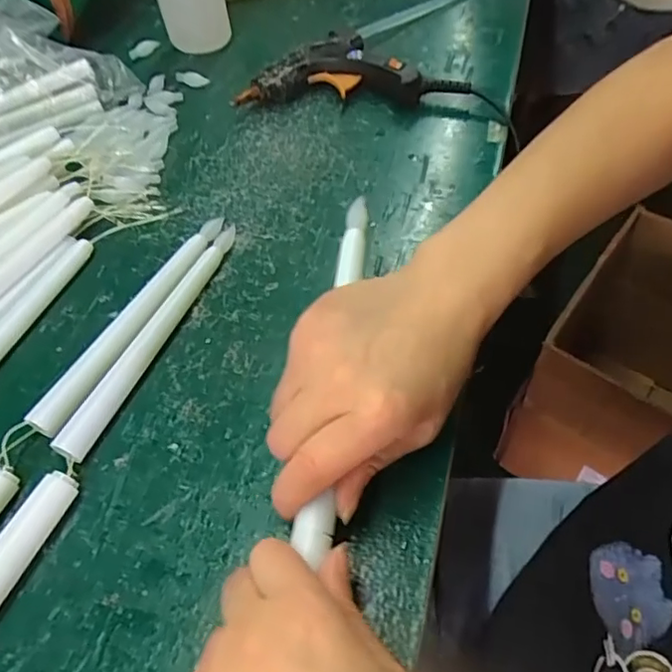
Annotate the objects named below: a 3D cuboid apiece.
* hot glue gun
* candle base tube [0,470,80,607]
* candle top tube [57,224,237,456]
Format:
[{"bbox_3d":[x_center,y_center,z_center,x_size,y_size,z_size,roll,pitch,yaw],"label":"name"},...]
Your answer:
[{"bbox_3d":[0.011,-0.209,0.460,0.172,0.030,0.065,0,55,4],"label":"hot glue gun"},{"bbox_3d":[-0.148,0.102,0.260,0.018,0.017,0.086,18,58,16],"label":"candle base tube"},{"bbox_3d":[-0.102,-0.004,0.333,0.013,0.013,0.167,18,58,16],"label":"candle top tube"}]

